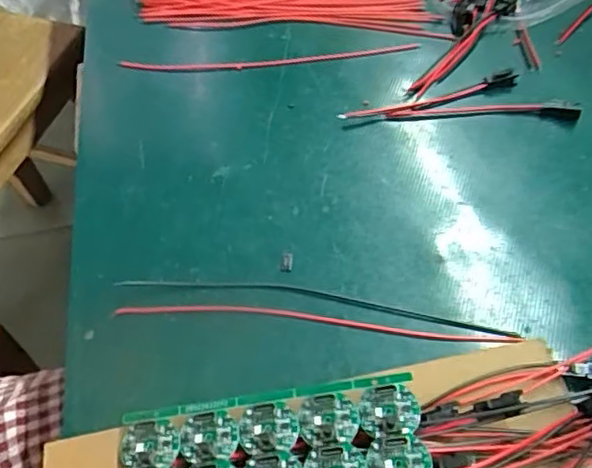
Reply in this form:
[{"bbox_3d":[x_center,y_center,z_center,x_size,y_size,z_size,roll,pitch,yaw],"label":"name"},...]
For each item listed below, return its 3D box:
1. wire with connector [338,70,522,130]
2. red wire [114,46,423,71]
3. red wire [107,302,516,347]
[{"bbox_3d":[0.073,-0.073,0.342,0.101,0.007,0.011,-16,56,-9],"label":"wire with connector"},{"bbox_3d":[-0.015,-0.102,0.365,0.173,0.004,0.012,-3,55,-1],"label":"red wire"},{"bbox_3d":[0.007,0.037,0.271,0.169,0.004,0.011,4,56,5],"label":"red wire"}]

